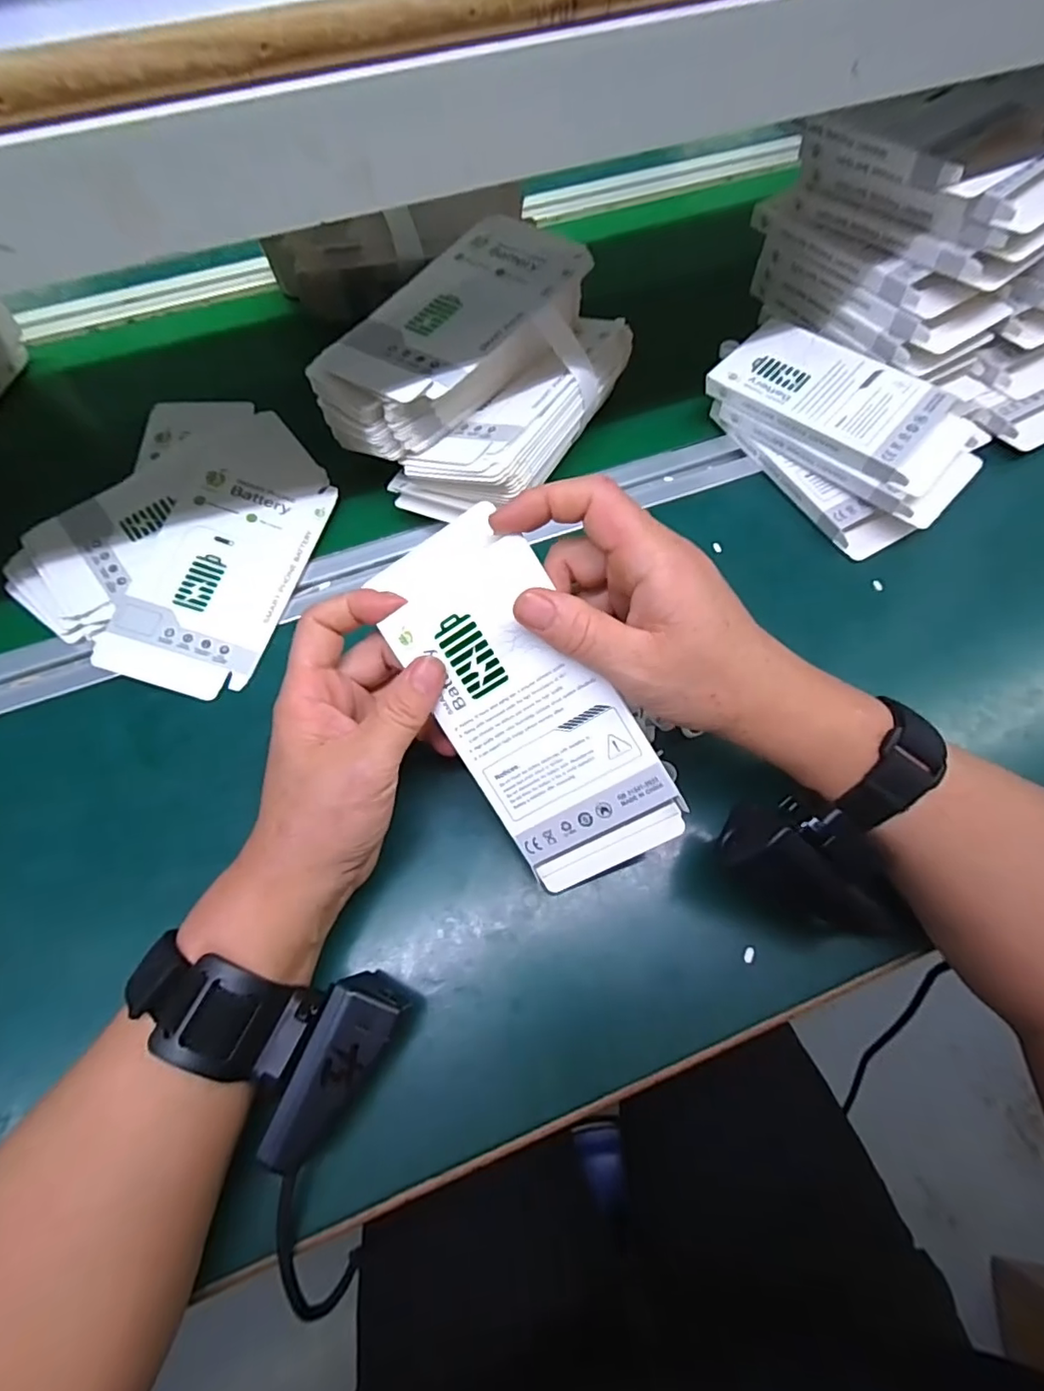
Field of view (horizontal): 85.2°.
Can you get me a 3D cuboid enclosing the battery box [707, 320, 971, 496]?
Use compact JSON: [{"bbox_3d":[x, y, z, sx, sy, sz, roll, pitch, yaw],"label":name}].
[{"bbox_3d":[0.211,-0.195,0.373,0.086,0.015,0.153,-44,70,-11],"label":"battery box"}]

